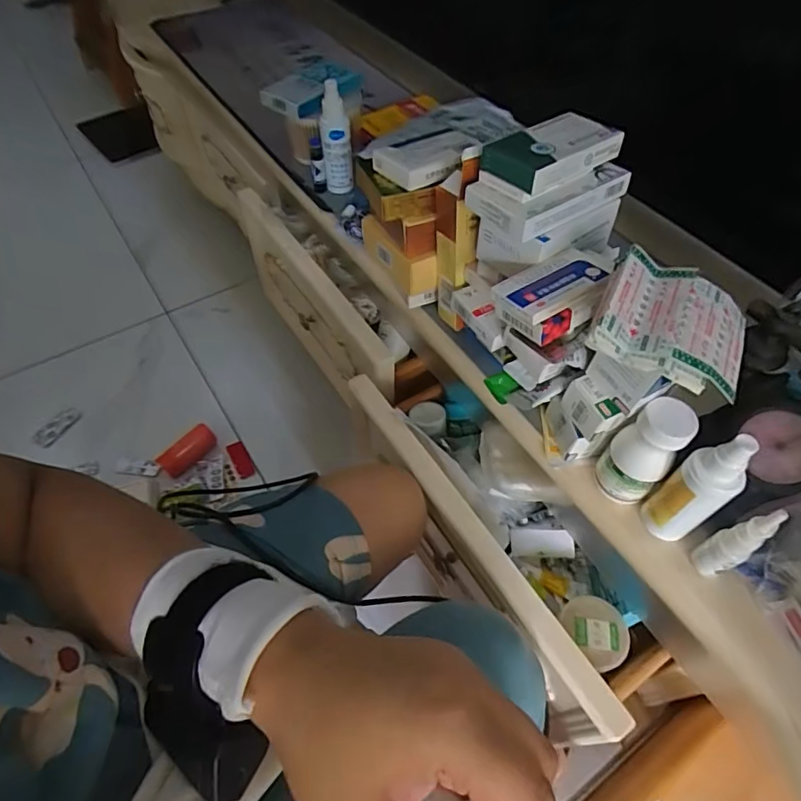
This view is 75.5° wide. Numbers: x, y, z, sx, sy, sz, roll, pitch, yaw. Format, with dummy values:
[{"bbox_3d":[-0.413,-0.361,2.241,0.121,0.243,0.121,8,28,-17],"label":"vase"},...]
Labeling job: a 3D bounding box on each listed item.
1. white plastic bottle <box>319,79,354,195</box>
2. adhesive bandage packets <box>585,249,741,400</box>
[{"bbox_3d":[-0.085,-0.345,0.688,0.038,0.126,0.043,-5,55,-4],"label":"white plastic bottle"},{"bbox_3d":[0.183,-0.052,0.345,0.095,0.029,0.088,24,58,15],"label":"adhesive bandage packets"}]

